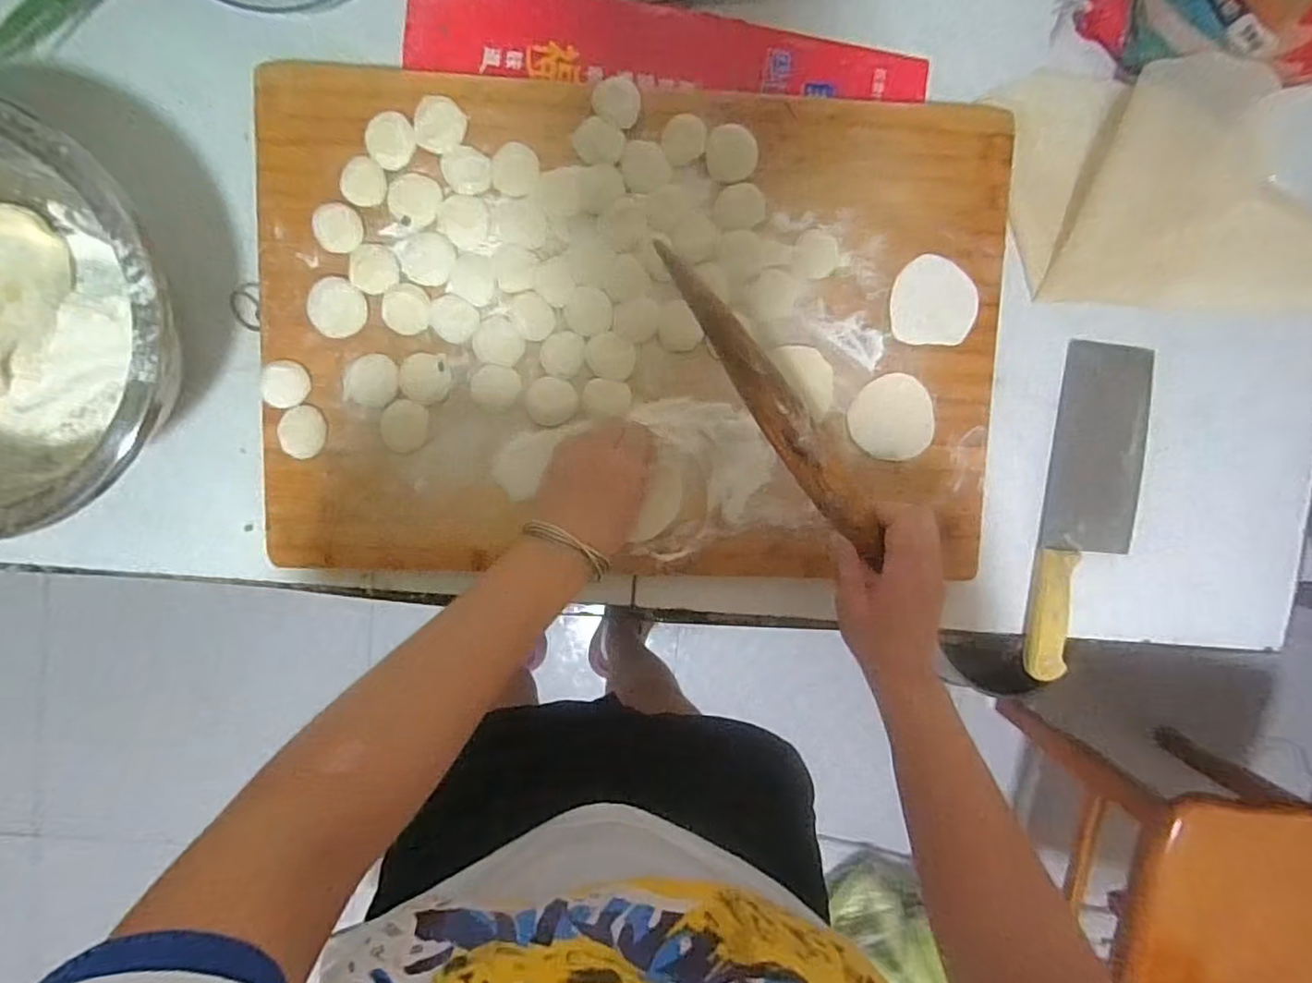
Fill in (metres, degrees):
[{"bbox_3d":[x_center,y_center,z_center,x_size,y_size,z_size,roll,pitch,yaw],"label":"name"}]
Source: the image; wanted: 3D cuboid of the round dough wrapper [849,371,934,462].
[{"bbox_3d":[0.185,-0.056,0.494,0.064,0.009,0.067,-1,98,-4],"label":"round dough wrapper"}]

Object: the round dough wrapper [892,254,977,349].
[{"bbox_3d":[0.217,-0.149,0.490,0.066,0.004,0.066,0,98,-4],"label":"round dough wrapper"}]

